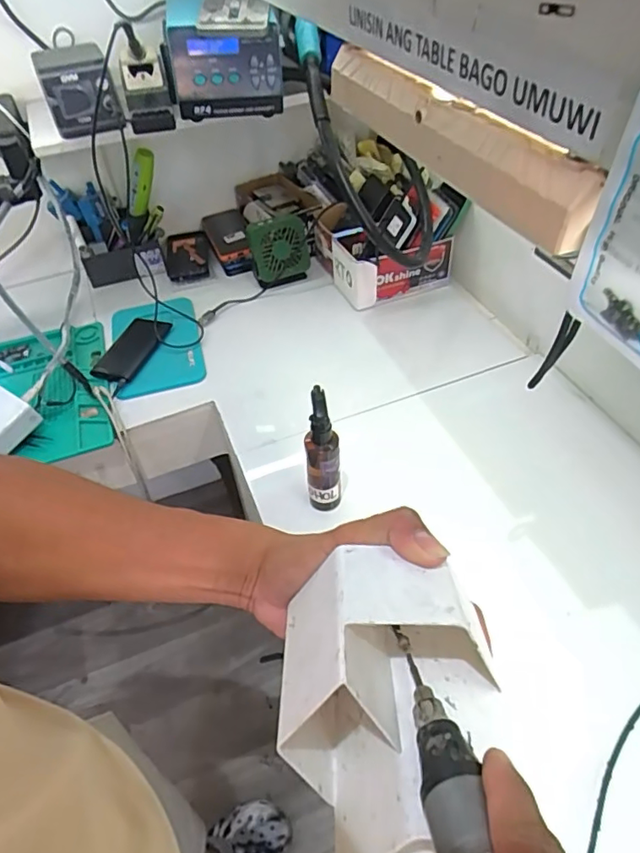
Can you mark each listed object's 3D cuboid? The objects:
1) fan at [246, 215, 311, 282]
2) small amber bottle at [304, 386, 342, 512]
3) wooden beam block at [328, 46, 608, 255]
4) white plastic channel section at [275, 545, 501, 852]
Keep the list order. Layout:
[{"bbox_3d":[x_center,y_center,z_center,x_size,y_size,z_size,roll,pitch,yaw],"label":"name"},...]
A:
[{"bbox_3d":[-0.073,-0.312,0.963,0.101,0.106,0.055,-12,48,-7],"label":"fan"},{"bbox_3d":[0.003,0.033,0.602,0.038,0.170,0.038,-5,47,0],"label":"small amber bottle"},{"bbox_3d":[0.075,-0.197,0.363,0.021,0.045,0.286,-20,49,-13],"label":"wooden beam block"},{"bbox_3d":[0.037,0.137,0.278,0.110,0.107,0.136,-1,30,2],"label":"white plastic channel section"}]

